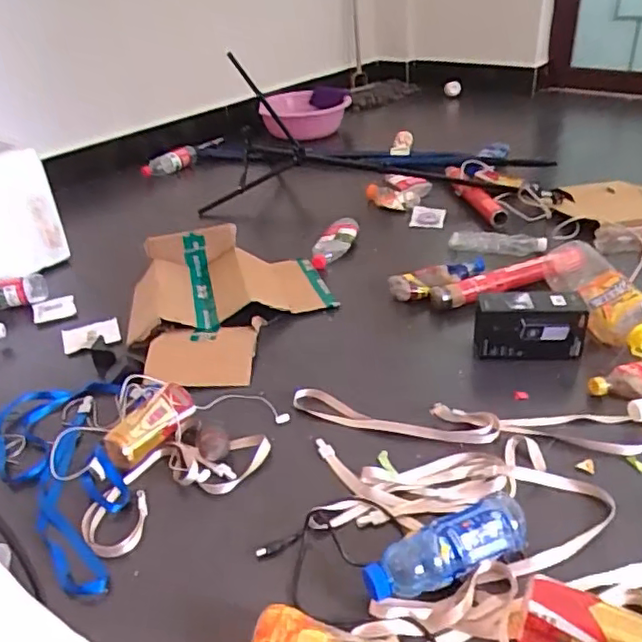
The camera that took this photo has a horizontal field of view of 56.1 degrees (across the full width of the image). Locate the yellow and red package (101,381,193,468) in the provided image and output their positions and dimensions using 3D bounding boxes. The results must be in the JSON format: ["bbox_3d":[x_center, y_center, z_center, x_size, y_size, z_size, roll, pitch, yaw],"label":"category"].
[{"bbox_3d":[-0.268,0.160,0.939,0.059,0.049,0.151,20,40,32],"label":"yellow and red package"}]

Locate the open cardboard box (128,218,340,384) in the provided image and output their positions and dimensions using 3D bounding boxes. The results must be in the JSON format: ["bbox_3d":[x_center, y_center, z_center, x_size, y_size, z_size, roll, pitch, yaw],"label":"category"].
[{"bbox_3d":[-0.189,-0.062,1.236,0.410,0.120,0.475,-13,34,-12],"label":"open cardboard box"}]

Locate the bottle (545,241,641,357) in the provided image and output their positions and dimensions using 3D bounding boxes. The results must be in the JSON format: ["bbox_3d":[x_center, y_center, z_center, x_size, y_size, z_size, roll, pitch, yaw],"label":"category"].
[{"bbox_3d":[0.529,-0.062,1.178,0.117,0.102,0.354,-6,32,1],"label":"bottle"}]

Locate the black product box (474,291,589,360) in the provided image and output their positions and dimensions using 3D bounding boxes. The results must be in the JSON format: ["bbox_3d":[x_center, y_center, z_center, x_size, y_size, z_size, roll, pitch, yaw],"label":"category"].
[{"bbox_3d":[0.373,0.013,1.084,0.186,0.115,0.075,-2,32,7],"label":"black product box"}]

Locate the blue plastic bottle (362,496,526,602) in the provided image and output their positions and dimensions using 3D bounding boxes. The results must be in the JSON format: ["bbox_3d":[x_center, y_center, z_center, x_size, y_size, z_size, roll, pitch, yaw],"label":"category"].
[{"bbox_3d":[0.152,0.277,0.719,0.211,0.064,0.055,-15,35,-16],"label":"blue plastic bottle"}]

